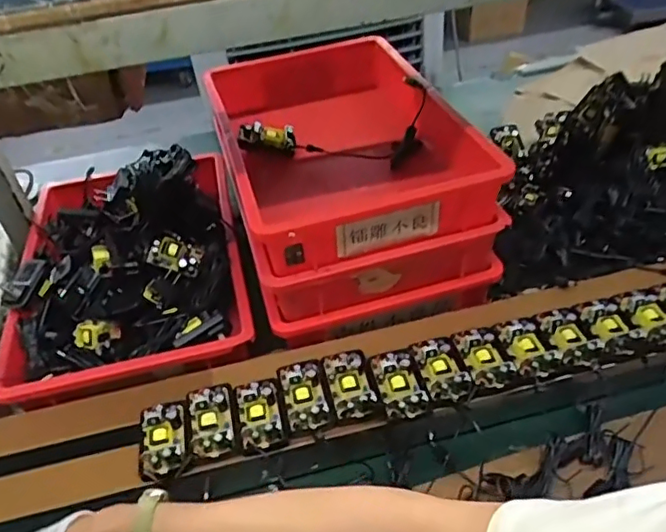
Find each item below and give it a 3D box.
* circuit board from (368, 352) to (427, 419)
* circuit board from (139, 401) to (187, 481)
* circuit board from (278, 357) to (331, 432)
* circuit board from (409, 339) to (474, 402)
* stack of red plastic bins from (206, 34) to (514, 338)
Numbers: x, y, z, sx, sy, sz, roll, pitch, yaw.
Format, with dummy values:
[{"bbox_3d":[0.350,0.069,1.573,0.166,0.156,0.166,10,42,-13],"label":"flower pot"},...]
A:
[{"bbox_3d":[0.067,0.119,0.615,0.046,0.022,0.076,-12,42,-7],"label":"circuit board"},{"bbox_3d":[-0.171,0.169,0.589,0.045,0.016,0.082,-11,42,-5],"label":"circuit board"},{"bbox_3d":[-0.031,0.132,0.617,0.046,0.019,0.084,-11,42,-5],"label":"circuit board"},{"bbox_3d":[0.114,0.107,0.624,0.044,0.020,0.072,-17,43,-12],"label":"circuit board"},{"bbox_3d":[0.004,-0.155,0.805,0.280,0.166,0.467,-14,42,-9],"label":"stack of red plastic bins"}]

